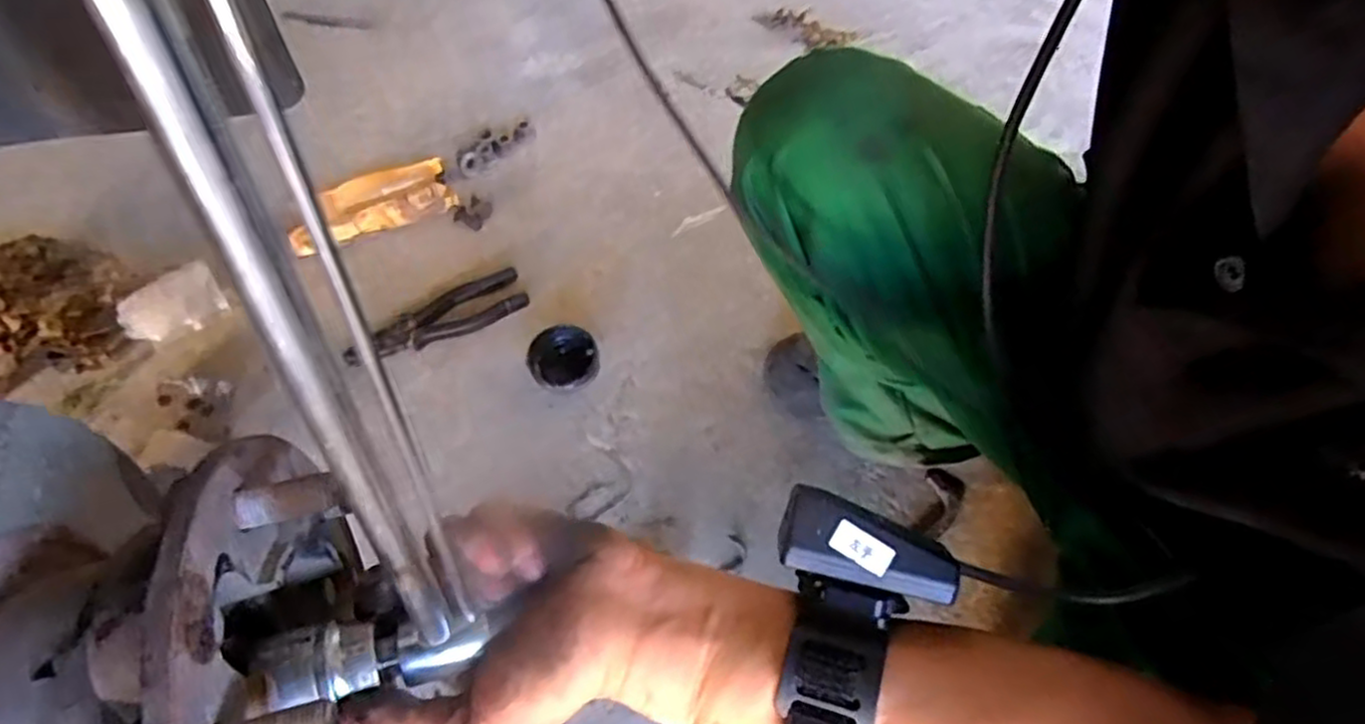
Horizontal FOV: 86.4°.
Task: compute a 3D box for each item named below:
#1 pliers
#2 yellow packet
[{"bbox_3d":[-0.266,-0.049,0.785,0.192,0.012,0.062,-21,61,-15],"label":"pliers"},{"bbox_3d":[-0.352,-0.183,0.845,0.169,0.041,0.073,-29,63,-19],"label":"yellow packet"}]

